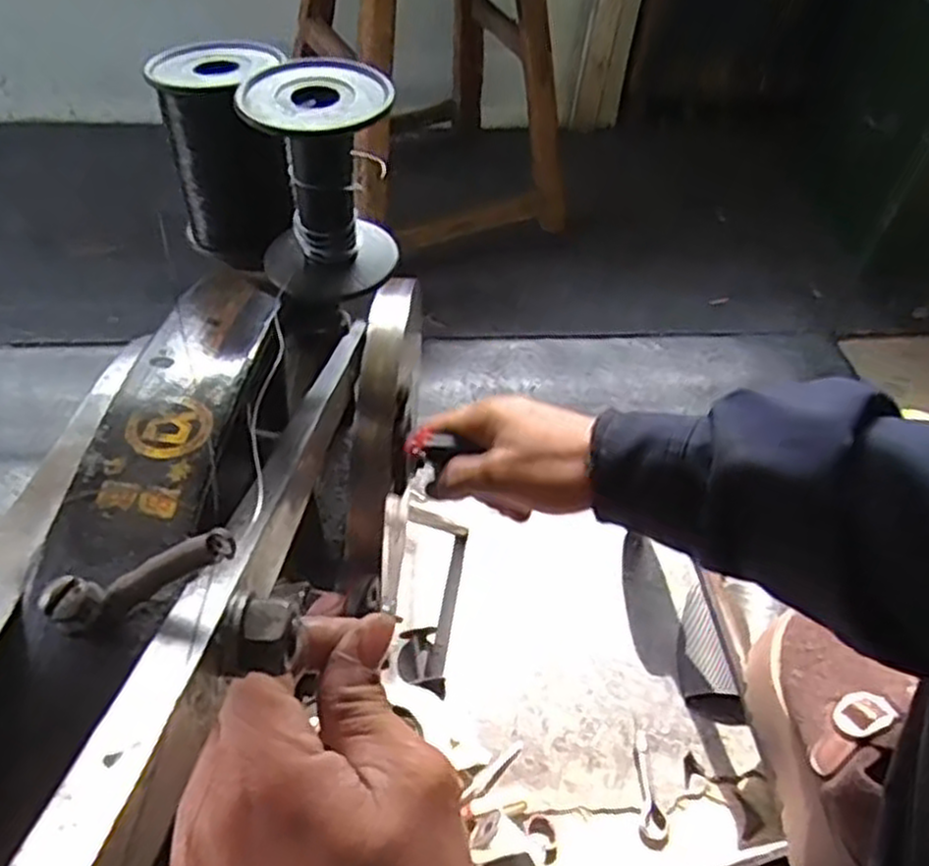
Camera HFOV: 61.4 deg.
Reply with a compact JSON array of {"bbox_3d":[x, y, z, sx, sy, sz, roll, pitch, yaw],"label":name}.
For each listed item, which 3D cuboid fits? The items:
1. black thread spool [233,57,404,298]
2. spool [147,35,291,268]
[{"bbox_3d":[-0.039,-0.071,0.220,0.037,0.054,0.038,3,49,-4],"label":"black thread spool"},{"bbox_3d":[-0.071,-0.087,0.241,0.033,0.056,0.038,0,49,-6],"label":"spool"}]

